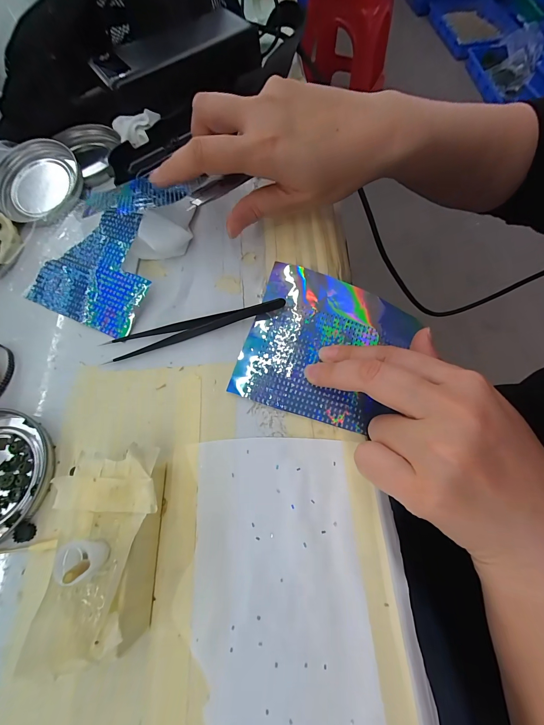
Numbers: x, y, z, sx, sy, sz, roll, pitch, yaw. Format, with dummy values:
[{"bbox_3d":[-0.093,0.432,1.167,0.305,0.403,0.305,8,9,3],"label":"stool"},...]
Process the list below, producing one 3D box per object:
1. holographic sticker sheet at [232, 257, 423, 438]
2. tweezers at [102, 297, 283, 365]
[{"bbox_3d":[0.037,-0.013,0.201,0.107,0.008,0.103,18,71,4],"label":"holographic sticker sheet"},{"bbox_3d":[-0.053,-0.024,0.203,0.125,0.012,0.016,-14,68,-3],"label":"tweezers"}]

